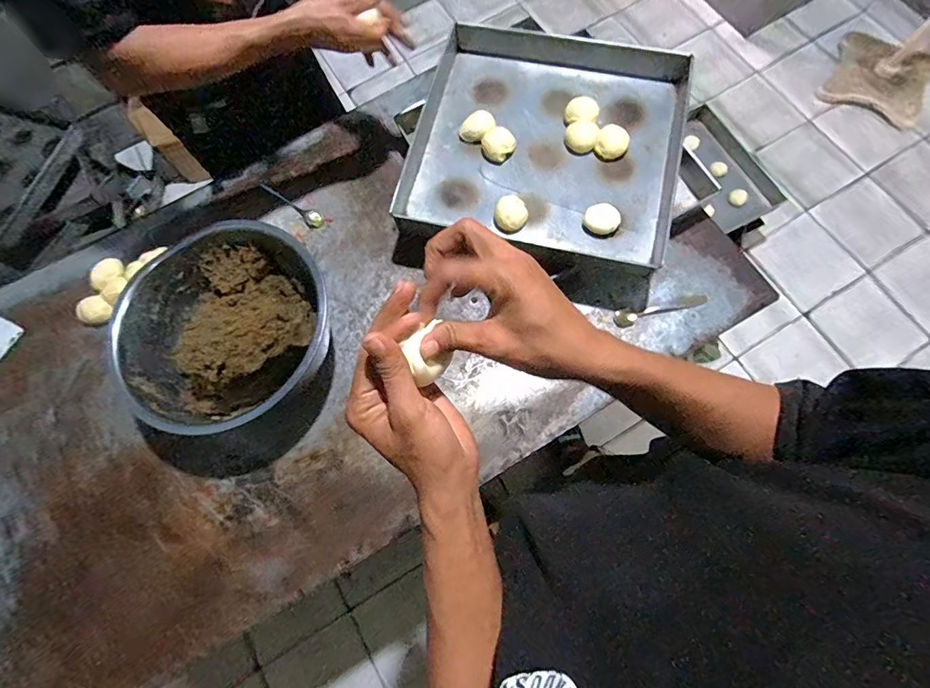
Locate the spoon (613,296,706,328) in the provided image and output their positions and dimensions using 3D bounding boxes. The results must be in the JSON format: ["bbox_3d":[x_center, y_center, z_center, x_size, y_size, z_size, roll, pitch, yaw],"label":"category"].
[{"bbox_3d":[0.348,-0.059,0.774,0.168,0.021,0.029,-13,73,-2],"label":"spoon"}]

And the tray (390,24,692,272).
[{"bbox_3d":[0.148,-0.376,0.814,0.478,0.051,0.472,14,74,6],"label":"tray"}]

